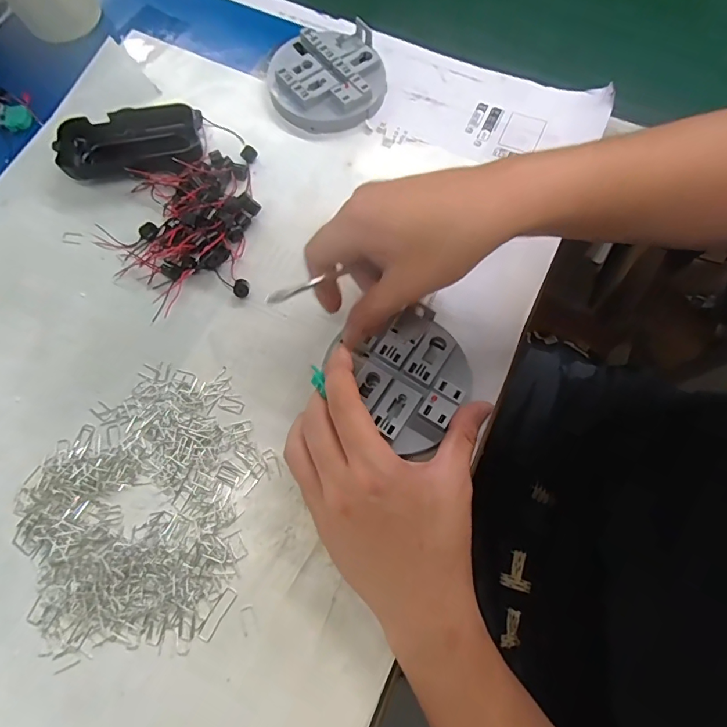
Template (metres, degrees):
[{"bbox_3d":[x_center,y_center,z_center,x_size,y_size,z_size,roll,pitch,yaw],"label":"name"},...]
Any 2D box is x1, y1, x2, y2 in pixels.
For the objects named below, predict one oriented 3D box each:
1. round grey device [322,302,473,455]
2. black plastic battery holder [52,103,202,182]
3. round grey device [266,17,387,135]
[{"bbox_3d":[0.032,0.007,0.320,0.084,0.017,0.087,-43,77,-14],"label":"round grey device"},{"bbox_3d":[-0.190,-0.181,0.380,0.110,0.026,0.054,-16,73,-7],"label":"black plastic battery holder"},{"bbox_3d":[-0.032,-0.255,0.410,0.102,0.024,0.102,0,72,-1],"label":"round grey device"}]

